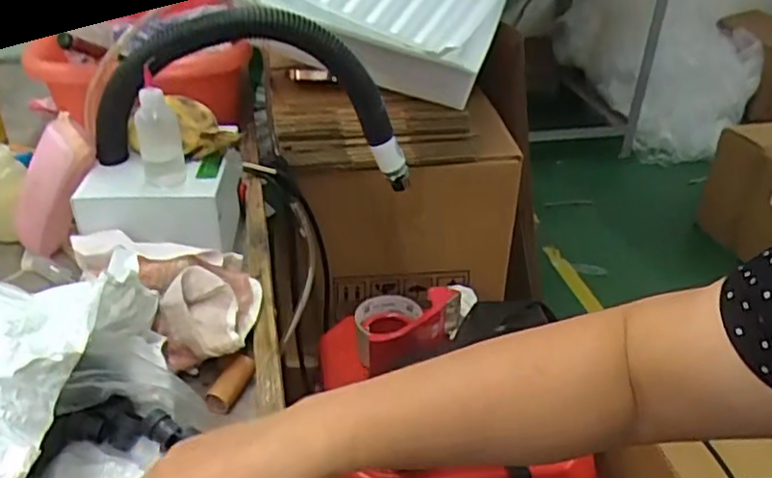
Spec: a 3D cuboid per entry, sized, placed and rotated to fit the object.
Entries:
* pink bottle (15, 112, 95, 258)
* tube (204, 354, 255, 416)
[{"bbox_3d":[-0.334,-0.047,0.656,0.055,0.150,0.041,25,29,-16],"label":"pink bottle"},{"bbox_3d":[-0.121,0.114,0.521,0.017,0.020,0.052,14,35,18],"label":"tube"}]

